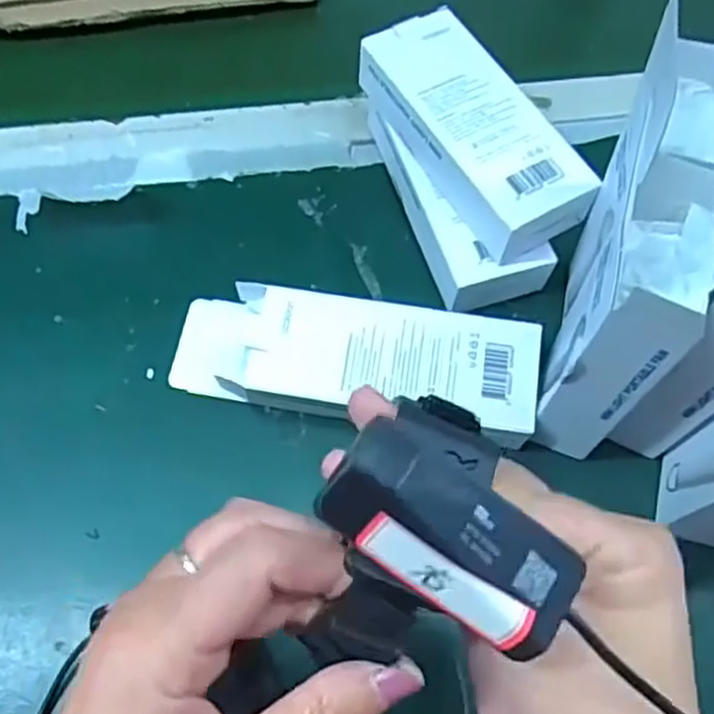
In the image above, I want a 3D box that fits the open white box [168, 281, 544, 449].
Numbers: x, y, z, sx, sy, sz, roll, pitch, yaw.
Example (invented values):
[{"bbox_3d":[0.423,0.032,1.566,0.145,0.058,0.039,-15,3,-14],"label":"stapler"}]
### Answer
[{"bbox_3d":[-0.004,0.004,0.435,0.208,0.034,0.075,9,64,1],"label":"open white box"}]

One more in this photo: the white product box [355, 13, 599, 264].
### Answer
[{"bbox_3d":[0.072,-0.137,0.461,0.067,0.037,0.170,-27,68,-15],"label":"white product box"}]

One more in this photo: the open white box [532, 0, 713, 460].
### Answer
[{"bbox_3d":[0.137,-0.040,0.384,0.034,0.164,0.134,17,64,5],"label":"open white box"}]

